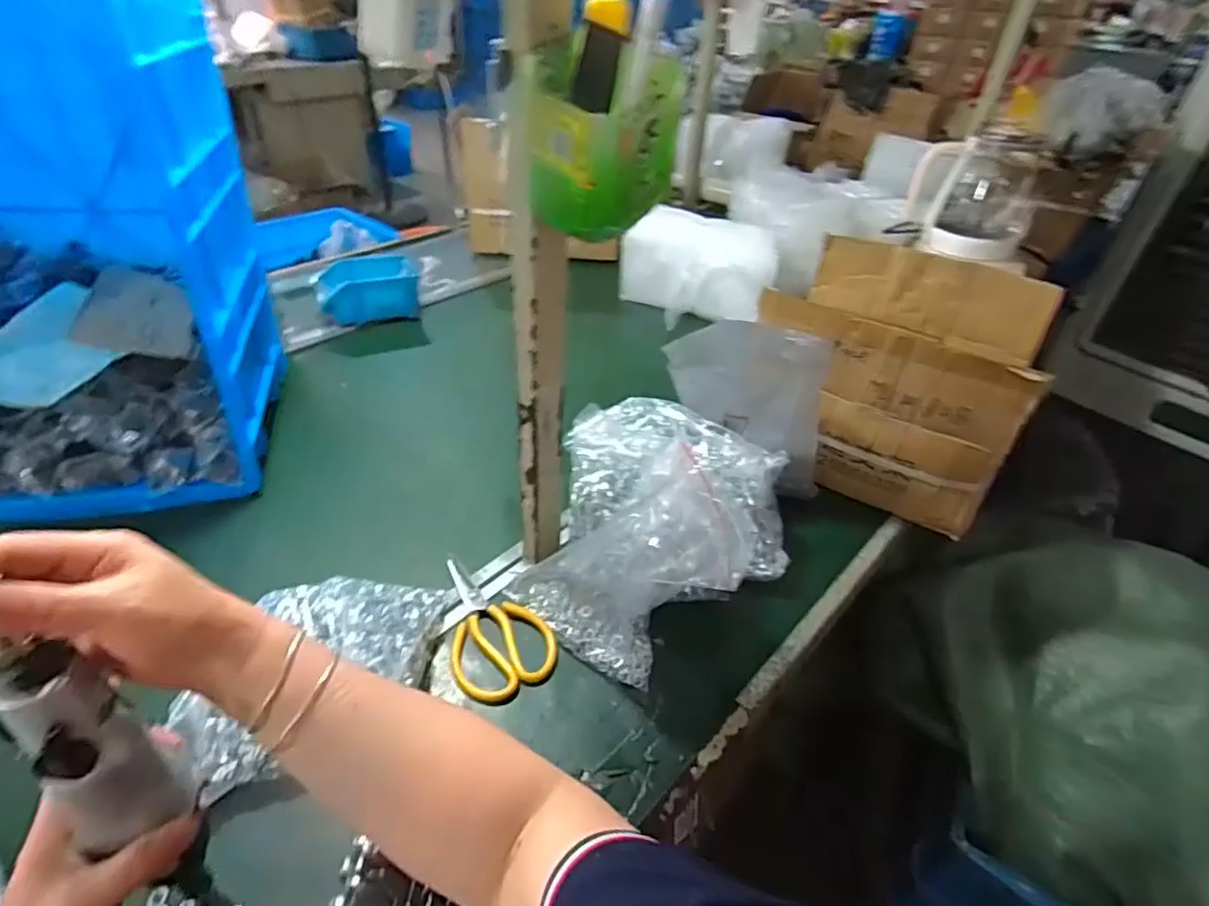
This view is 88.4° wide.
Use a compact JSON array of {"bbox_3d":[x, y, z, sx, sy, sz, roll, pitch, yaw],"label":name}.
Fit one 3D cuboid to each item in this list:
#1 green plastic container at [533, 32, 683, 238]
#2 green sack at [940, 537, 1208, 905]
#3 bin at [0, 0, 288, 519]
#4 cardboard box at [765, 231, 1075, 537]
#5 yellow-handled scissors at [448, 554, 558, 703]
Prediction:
[{"bbox_3d":[-0.001,-0.207,0.412,0.098,0.117,0.085,0,40,-5],"label":"green plastic container"},{"bbox_3d":[0.764,0.382,0.795,0.294,0.397,0.632,-20,46,-27],"label":"green sack"},{"bbox_3d":[-0.627,-0.221,0.709,0.382,0.520,0.339,-8,41,-15],"label":"bin"},{"bbox_3d":[0.392,-0.111,0.851,0.311,0.238,0.289,26,44,23],"label":"cardboard box"},{"bbox_3d":[-0.132,0.190,0.648,0.166,0.010,0.100,27,53,24],"label":"yellow-handled scissors"}]

